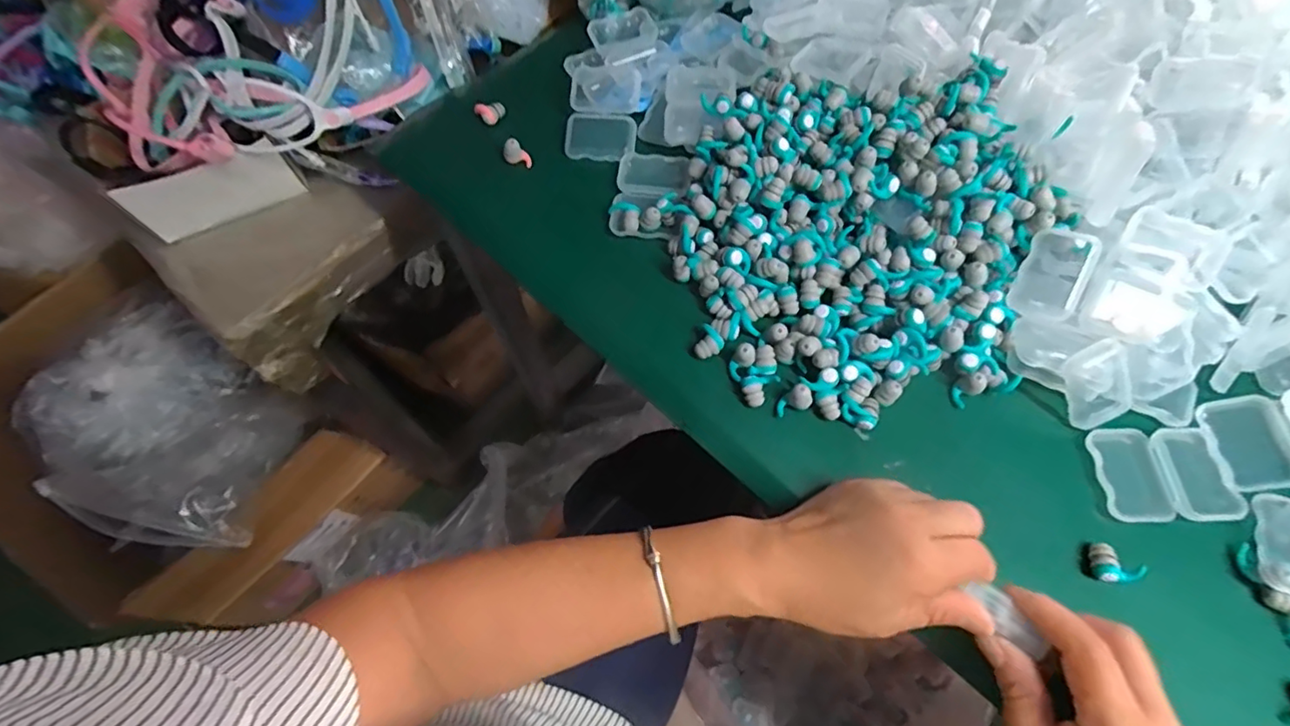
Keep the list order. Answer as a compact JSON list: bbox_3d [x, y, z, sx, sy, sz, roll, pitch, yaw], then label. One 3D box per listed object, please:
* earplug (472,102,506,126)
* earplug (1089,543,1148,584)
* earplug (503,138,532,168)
[{"bbox_3d":[-0.126,-0.205,0.467,0.025,0.013,0.018,-18,67,-8],"label":"earplug"},{"bbox_3d":[0.263,0.113,0.325,0.023,0.018,0.021,-4,66,-1],"label":"earplug"},{"bbox_3d":[-0.102,-0.163,0.450,0.017,0.026,0.013,-44,51,5],"label":"earplug"}]

